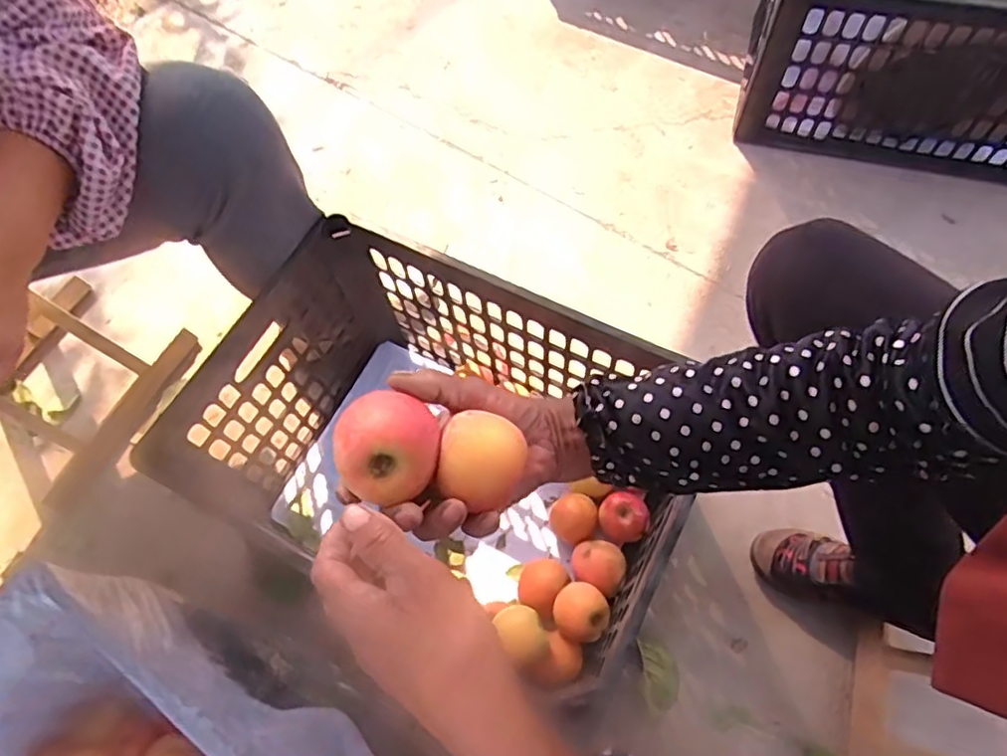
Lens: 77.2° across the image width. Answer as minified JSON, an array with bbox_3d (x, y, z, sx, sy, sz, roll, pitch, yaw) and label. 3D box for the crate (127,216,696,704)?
[{"bbox_3d":[-0.067,0.090,0.699,0.459,0.265,0.323,23,67,13],"label":"crate"}]

